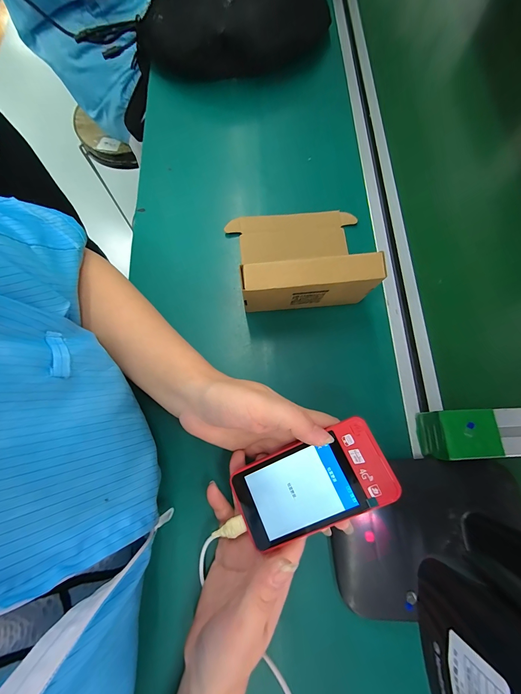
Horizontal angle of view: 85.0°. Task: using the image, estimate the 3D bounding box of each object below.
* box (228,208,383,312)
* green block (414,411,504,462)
[{"bbox_3d":[0.042,-0.111,0.301,0.150,0.081,0.136,-5,74,-1],"label":"box"},{"bbox_3d":[0.180,0.081,0.264,0.053,0.042,0.040,-4,74,0],"label":"green block"}]

